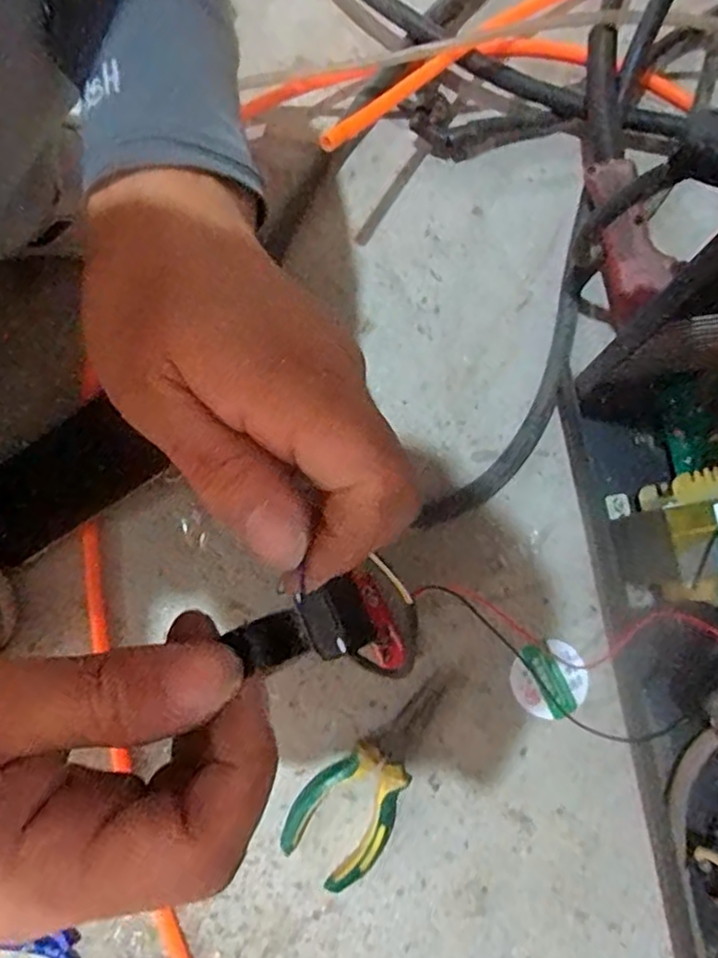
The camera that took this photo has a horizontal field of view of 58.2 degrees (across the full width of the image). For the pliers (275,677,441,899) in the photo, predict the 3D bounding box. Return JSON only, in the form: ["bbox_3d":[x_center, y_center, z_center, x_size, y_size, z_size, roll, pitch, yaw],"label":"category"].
[{"bbox_3d":[0.007,0.199,0.440,0.063,0.022,0.147,31,81,7],"label":"pliers"}]

